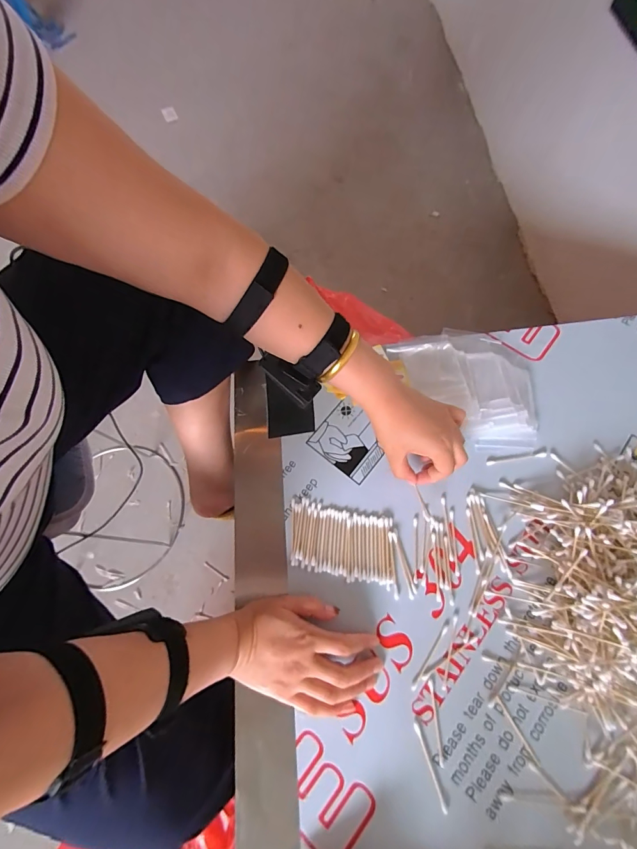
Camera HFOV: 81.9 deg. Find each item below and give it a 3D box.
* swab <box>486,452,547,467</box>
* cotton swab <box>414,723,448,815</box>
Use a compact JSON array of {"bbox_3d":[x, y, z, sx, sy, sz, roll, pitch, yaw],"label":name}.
[{"bbox_3d":[0.246,0.043,0.455,0.075,0.004,0.007,-9,67,-1],"label":"swab"},{"bbox_3d":[0.108,0.331,0.356,0.006,0.007,0.071,-18,68,-4],"label":"cotton swab"}]

